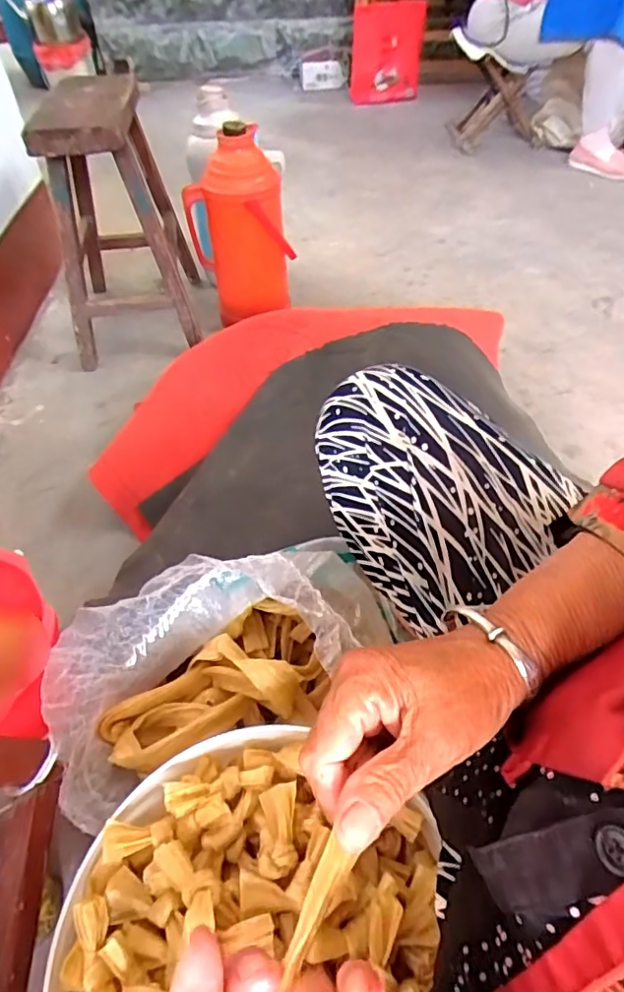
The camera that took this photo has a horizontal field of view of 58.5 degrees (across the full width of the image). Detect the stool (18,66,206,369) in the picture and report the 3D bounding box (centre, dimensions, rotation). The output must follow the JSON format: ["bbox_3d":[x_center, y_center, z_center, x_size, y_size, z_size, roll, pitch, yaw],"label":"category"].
[{"bbox_3d":[-0.398,-0.557,1.141,0.250,0.428,0.370,-10,50,-6],"label":"stool"}]

